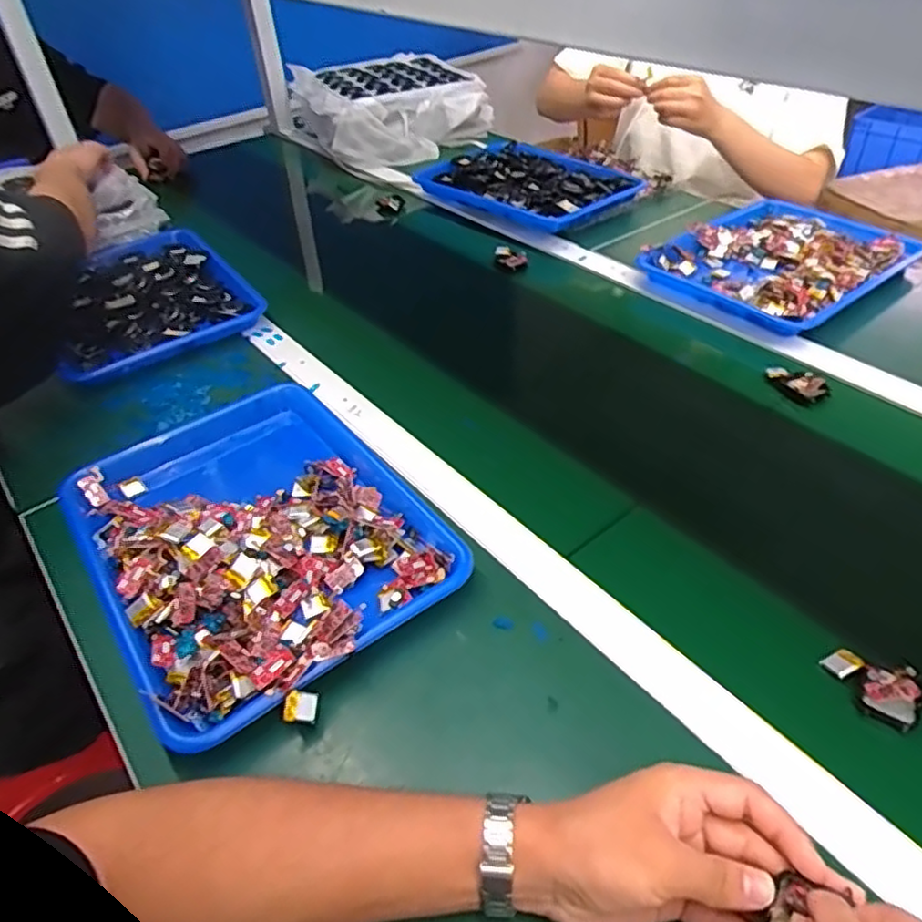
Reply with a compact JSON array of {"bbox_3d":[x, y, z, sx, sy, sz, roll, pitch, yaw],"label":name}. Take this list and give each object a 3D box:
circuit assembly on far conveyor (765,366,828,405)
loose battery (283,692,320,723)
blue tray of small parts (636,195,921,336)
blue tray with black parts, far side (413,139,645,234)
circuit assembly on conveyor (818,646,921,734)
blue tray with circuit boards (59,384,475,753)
[{"bbox_3d":[0.355,-0.082,0.706,0.022,0.020,0.061,-29,47,-25],"label":"circuit assembly on far conveyor"},{"bbox_3d":[-0.107,0.166,0.448,0.025,0.007,0.019,18,71,-32],"label":"loose battery"},{"bbox_3d":[0.424,-0.269,0.884,0.301,0.033,0.240,-30,48,-26],"label":"blue tray of small parts"},{"bbox_3d":[0.104,-0.459,1.117,0.214,0.058,0.333,-34,50,-29],"label":"blue tray with black parts, far side"},{"bbox_3d":[0.280,0.150,0.451,0.041,0.017,0.062,-29,47,-25],"label":"circuit assembly on conveyor"},{"bbox_3d":[-0.177,0.058,0.581,0.267,0.052,0.335,-29,47,-25],"label":"blue tray with circuit boards"}]

